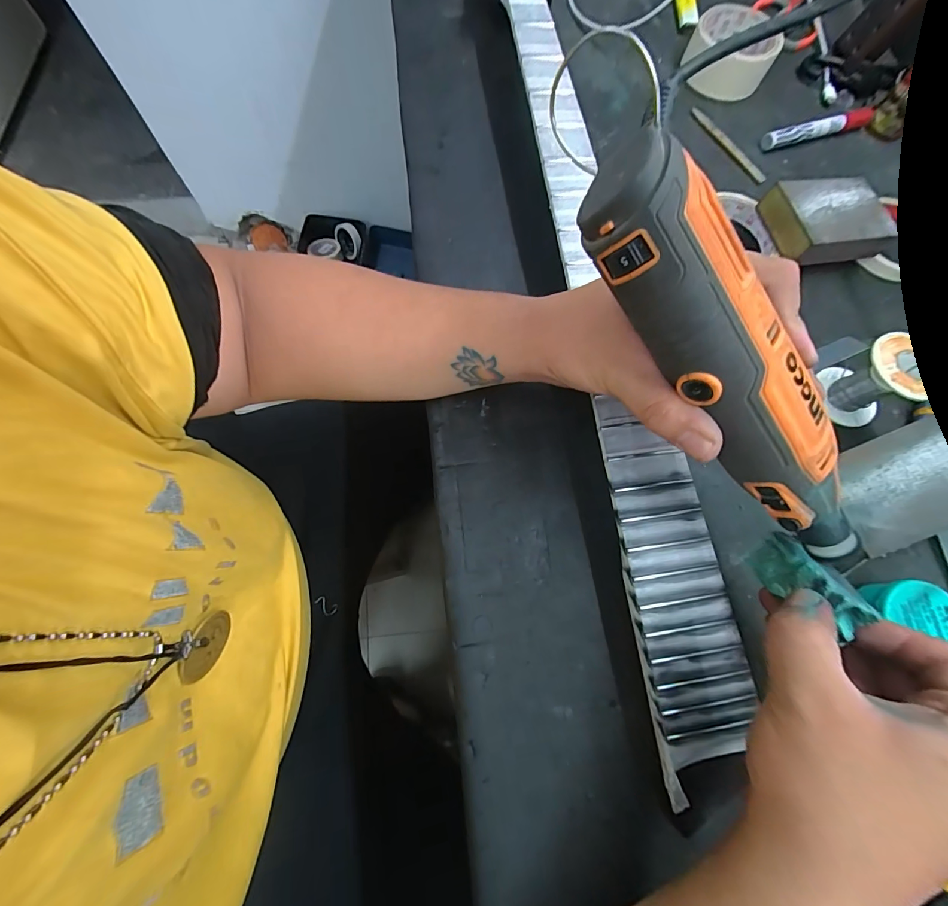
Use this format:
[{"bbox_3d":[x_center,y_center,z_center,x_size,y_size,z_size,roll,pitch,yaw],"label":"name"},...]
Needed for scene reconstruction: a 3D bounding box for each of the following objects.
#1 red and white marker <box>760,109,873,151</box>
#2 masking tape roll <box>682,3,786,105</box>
[{"bbox_3d":[0.371,-0.348,0.426,0.138,0.012,0.017,-20,76,-9],"label":"red and white marker"},{"bbox_3d":[0.273,-0.443,0.436,0.094,0.039,0.094,1,74,-3],"label":"masking tape roll"}]

